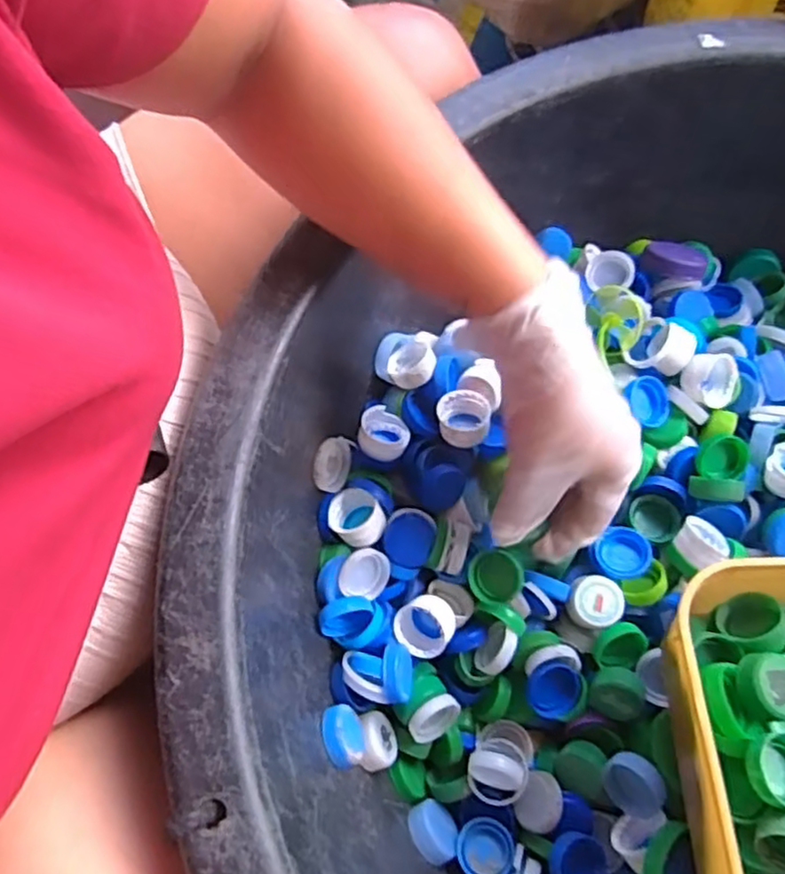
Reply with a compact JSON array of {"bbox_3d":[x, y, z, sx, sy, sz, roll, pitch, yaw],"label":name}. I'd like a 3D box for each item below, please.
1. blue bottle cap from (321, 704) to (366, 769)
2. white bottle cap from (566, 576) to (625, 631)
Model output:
[{"bbox_3d":[-0.026,0.160,0.374,0.011,0.029,0.028,-27,108,21],"label":"blue bottle cap"},{"bbox_3d":[0.119,0.098,0.410,0.031,0.016,0.028,26,71,9],"label":"white bottle cap"}]

